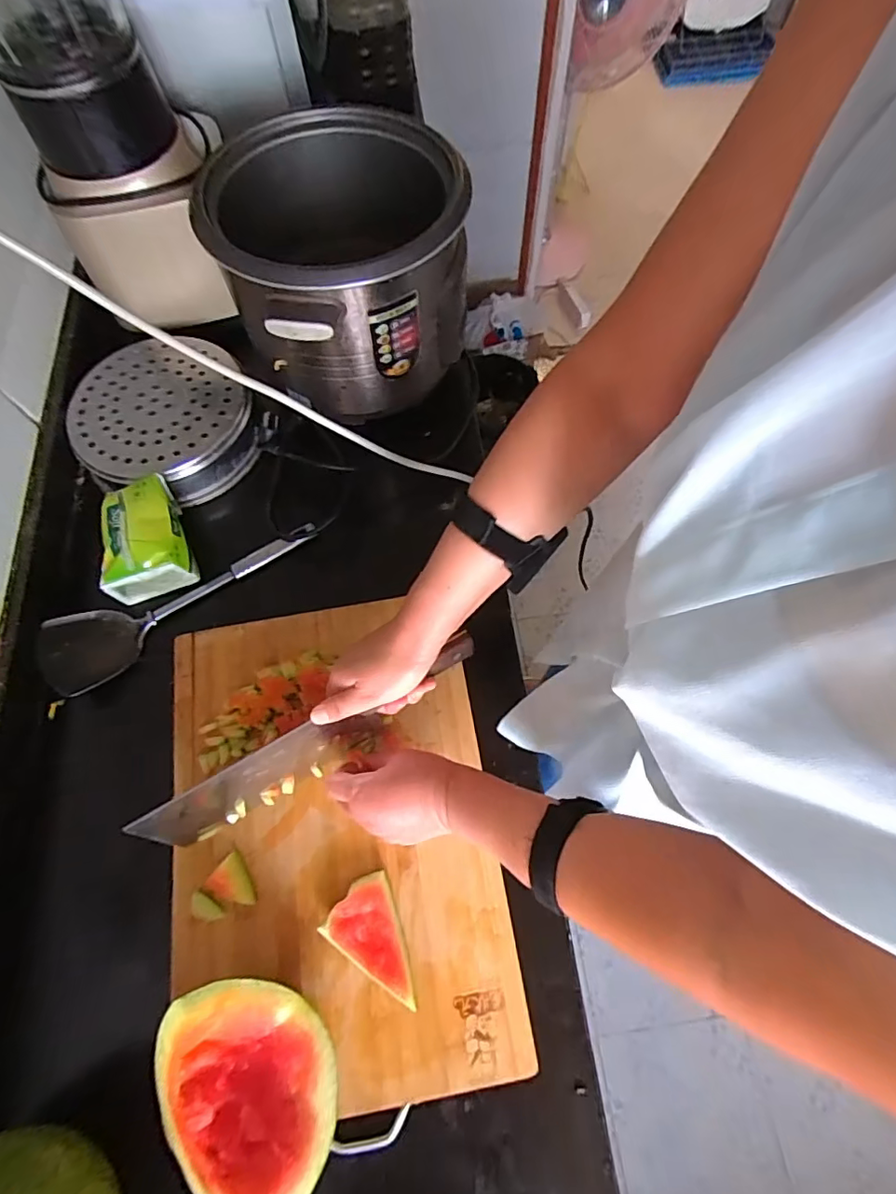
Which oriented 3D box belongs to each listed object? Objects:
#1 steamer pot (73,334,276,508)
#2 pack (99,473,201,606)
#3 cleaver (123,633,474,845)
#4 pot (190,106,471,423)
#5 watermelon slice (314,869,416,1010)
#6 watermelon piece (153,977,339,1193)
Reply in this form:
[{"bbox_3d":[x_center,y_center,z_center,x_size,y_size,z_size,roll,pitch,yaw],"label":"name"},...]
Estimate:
[{"bbox_3d":[-0.338,-0.216,0.647,0.201,0.057,0.204,0,67,1],"label":"steamer pot"},{"bbox_3d":[-0.332,-0.066,0.583,0.086,0.062,0.112,-16,68,-6],"label":"pack"},{"bbox_3d":[-0.112,0.128,0.473,0.312,0.104,0.031,-30,70,-2],"label":"cleaver"},{"bbox_3d":[-0.105,-0.360,0.597,0.259,0.191,0.237,0,67,1],"label":"pot"},{"bbox_3d":[-0.053,0.283,0.450,0.091,0.027,0.061,32,71,13],"label":"watermelon slice"},{"bbox_3d":[-0.147,0.360,0.392,0.140,0.076,0.117,29,71,12],"label":"watermelon piece"}]

